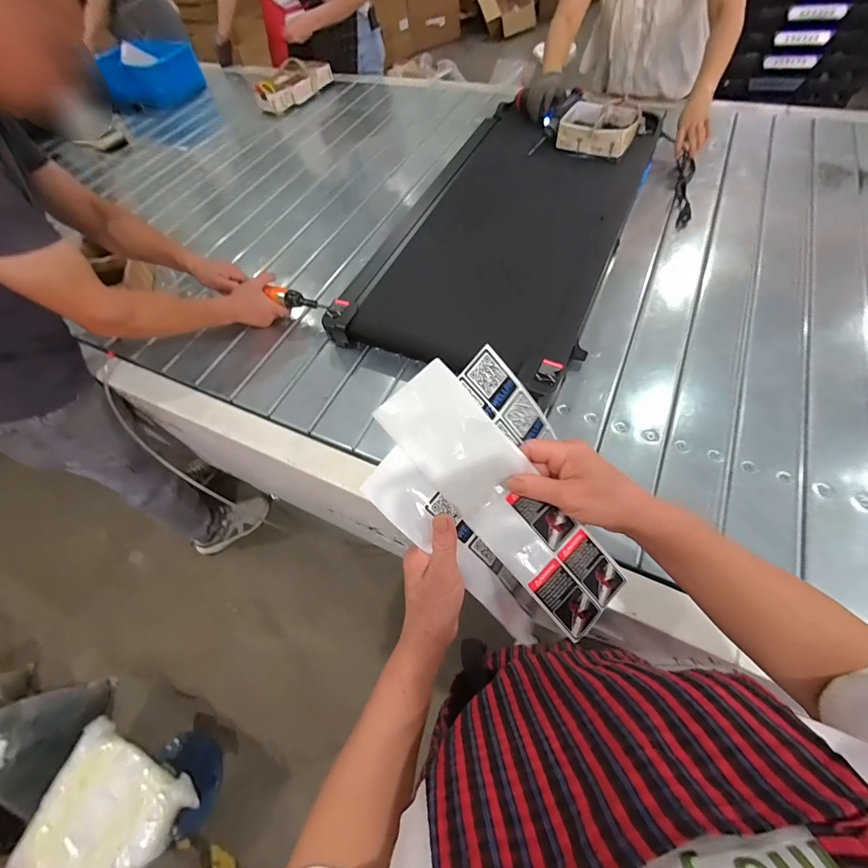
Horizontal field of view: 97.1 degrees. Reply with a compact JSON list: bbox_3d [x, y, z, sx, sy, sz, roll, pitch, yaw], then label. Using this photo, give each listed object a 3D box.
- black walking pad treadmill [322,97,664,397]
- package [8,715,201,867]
[{"bbox_3d":[0.190,-0.502,0.922,0.487,0.114,0.902,21,62,16],"label":"black walking pad treadmill"},{"bbox_3d":[-0.699,0.809,0.793,0.295,0.075,0.254,17,63,16],"label":"package"}]

